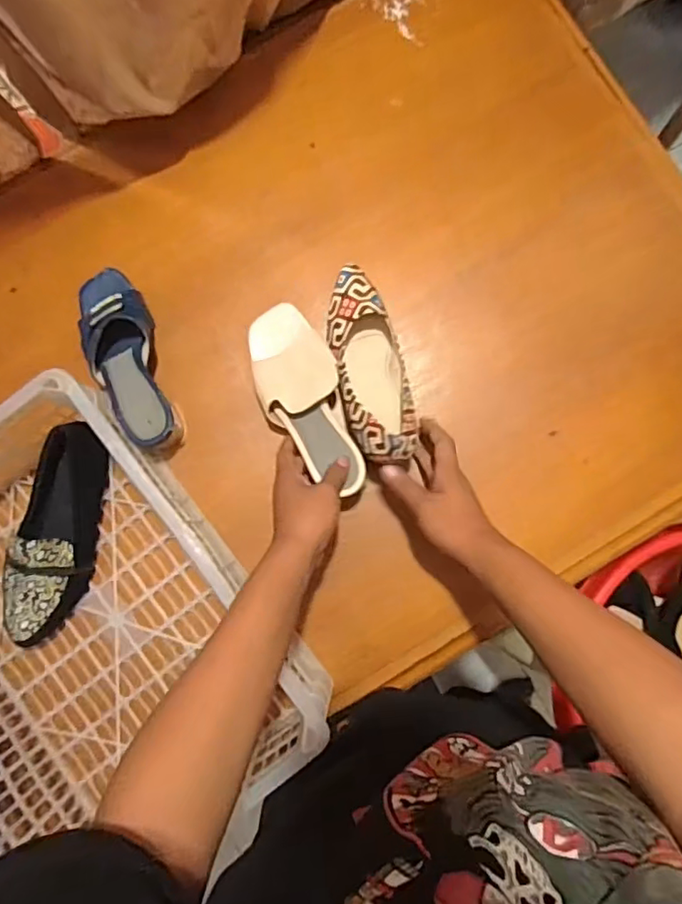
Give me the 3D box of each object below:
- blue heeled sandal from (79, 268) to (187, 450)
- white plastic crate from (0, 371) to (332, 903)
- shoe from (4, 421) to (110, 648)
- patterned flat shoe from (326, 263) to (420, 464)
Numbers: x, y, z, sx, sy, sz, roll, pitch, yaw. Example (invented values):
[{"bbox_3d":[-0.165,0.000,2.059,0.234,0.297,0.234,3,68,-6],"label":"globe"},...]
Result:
[{"bbox_3d":[-0.254,-0.110,0.664,0.084,0.060,0.223,-17,85,-1],"label":"blue heeled sandal"},{"bbox_3d":[-0.269,0.183,0.601,0.317,0.141,0.423,-38,86,-2],"label":"white plastic crate"},{"bbox_3d":[-0.324,0.094,0.649,0.083,0.055,0.251,9,86,1],"label":"shoe"},{"bbox_3d":[0.032,-0.095,0.639,0.076,0.059,0.239,-12,64,0],"label":"patterned flat shoe"}]

